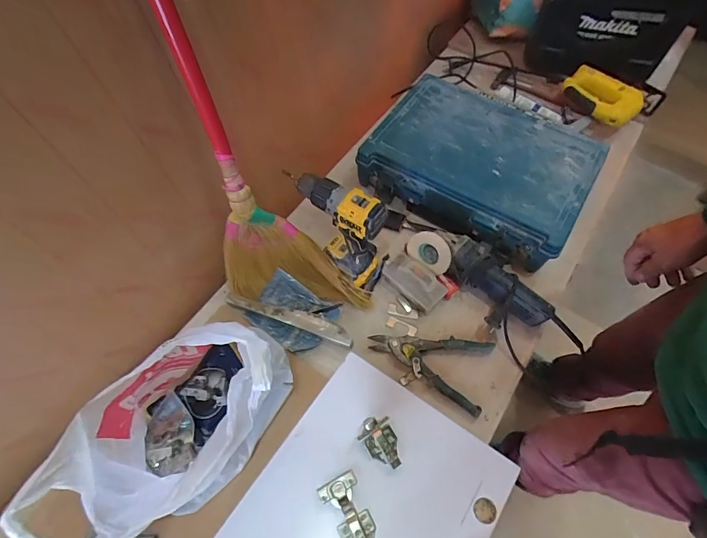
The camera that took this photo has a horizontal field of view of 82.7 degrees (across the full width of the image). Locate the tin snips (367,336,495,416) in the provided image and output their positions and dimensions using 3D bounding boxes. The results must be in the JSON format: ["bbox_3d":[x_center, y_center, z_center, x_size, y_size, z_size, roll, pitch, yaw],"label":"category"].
[{"bbox_3d":[0.141,0.171,0.765,0.228,0.020,0.140,18,63,10],"label":"tin snips"}]

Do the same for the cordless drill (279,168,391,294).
[{"bbox_3d":[-0.025,-0.071,0.759,0.178,0.226,0.091,27,65,14],"label":"cordless drill"}]

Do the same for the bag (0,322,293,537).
[{"bbox_3d":[-0.246,0.214,0.587,0.318,0.225,0.201,-33,66,-17],"label":"bag"}]

